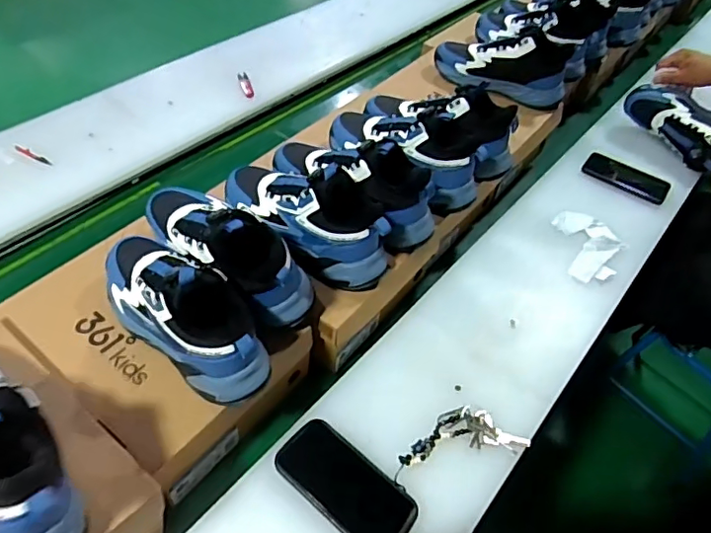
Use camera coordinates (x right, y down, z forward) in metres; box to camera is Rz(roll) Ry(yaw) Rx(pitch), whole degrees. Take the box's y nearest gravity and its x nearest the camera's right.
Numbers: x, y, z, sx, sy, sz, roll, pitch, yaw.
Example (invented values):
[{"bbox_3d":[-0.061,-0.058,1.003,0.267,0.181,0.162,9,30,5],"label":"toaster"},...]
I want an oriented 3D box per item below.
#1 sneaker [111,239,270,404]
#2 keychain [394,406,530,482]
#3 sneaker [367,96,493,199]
[{"bbox_3d":[-0.203,0.035,0.618,0.247,0.125,0.085,37,56,22],"label":"sneaker"},{"bbox_3d":[0.126,0.216,0.694,0.179,0.011,0.071,-12,52,-16],"label":"keychain"},{"bbox_3d":[0.074,-0.197,0.857,0.108,0.113,0.253,-31,59,-28],"label":"sneaker"}]

